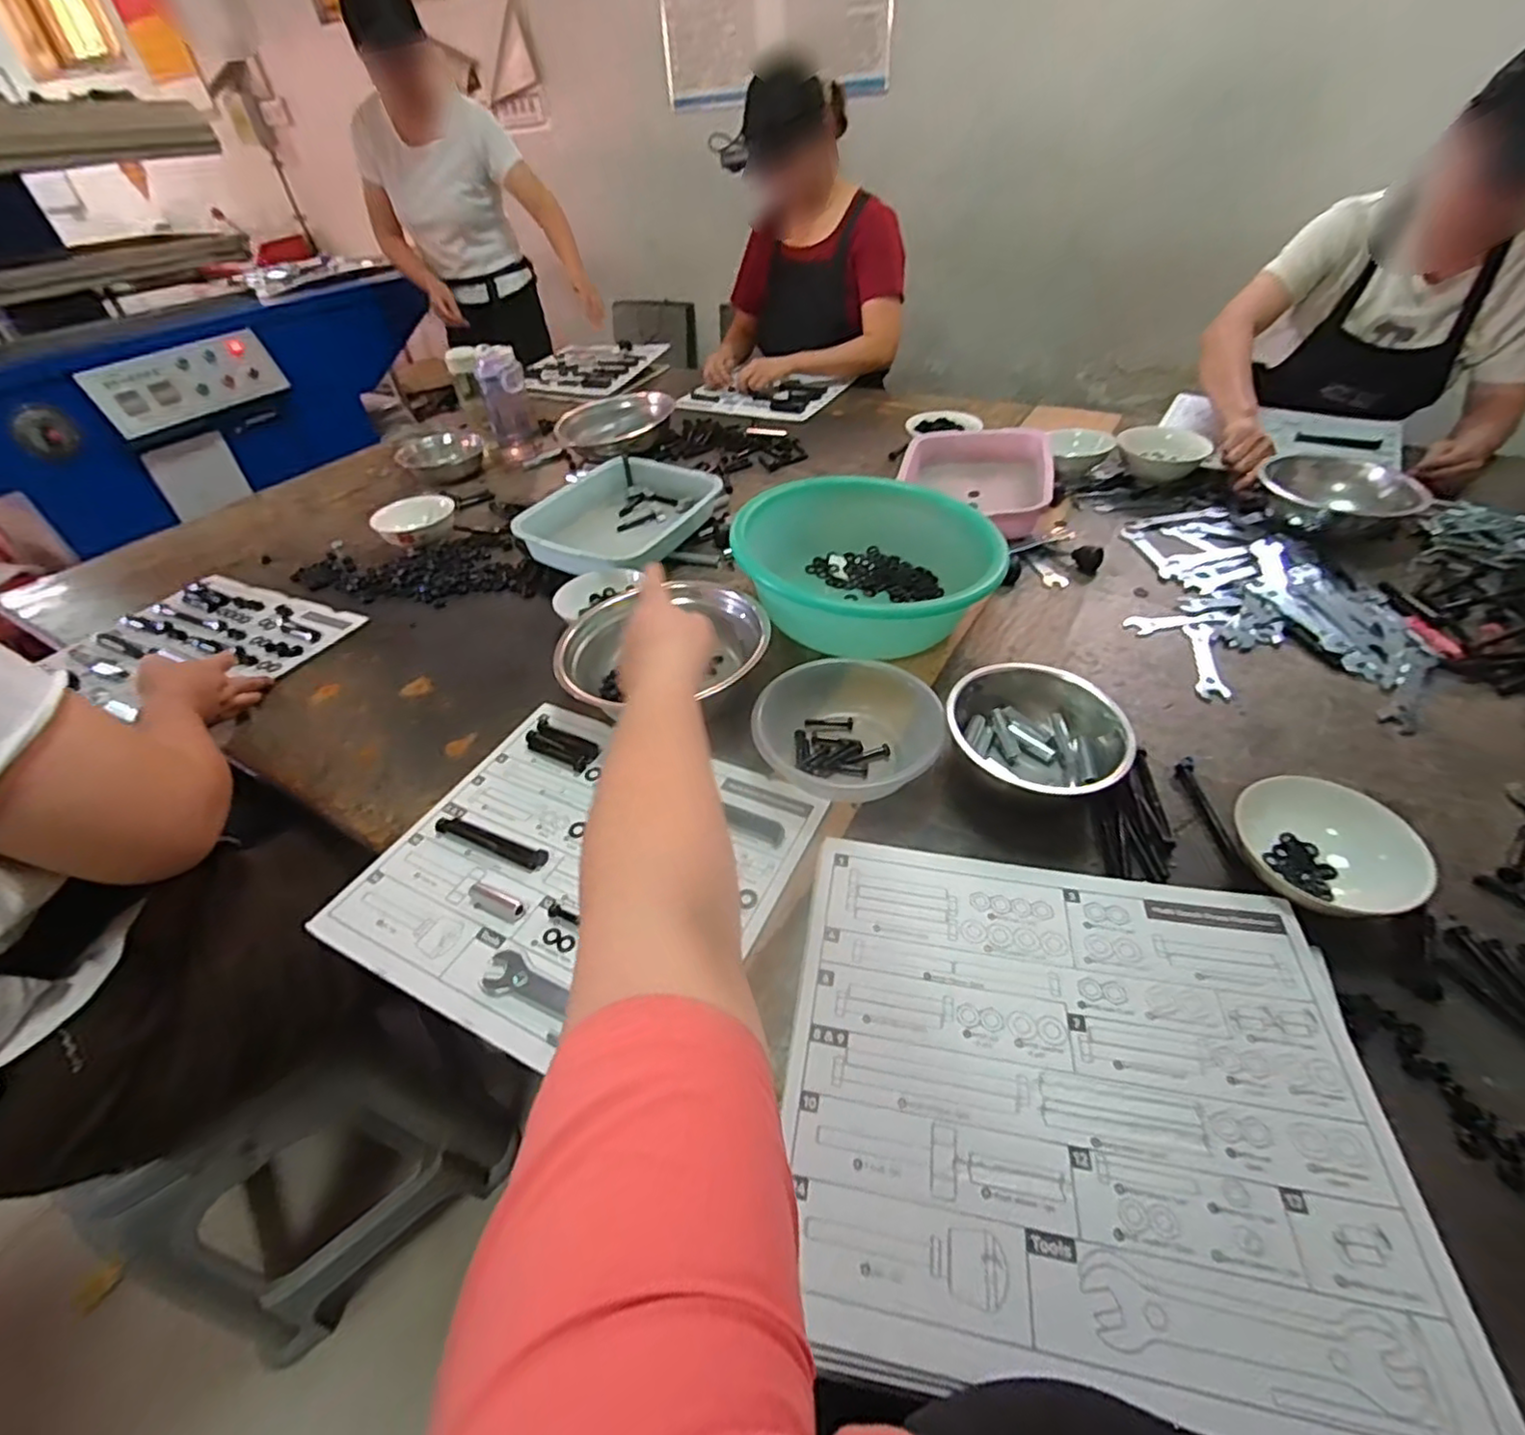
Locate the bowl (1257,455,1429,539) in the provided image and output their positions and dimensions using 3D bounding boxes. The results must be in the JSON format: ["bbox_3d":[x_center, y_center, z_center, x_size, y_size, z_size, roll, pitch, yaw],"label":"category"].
[{"bbox_3d":[0.862,-0.329,0.989,0.196,0.062,0.191,21,50,25],"label":"bowl"}]

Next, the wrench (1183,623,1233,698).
[{"bbox_3d":[0.551,-0.072,0.815,0.033,0.008,0.150,9,46,15],"label":"wrench"}]

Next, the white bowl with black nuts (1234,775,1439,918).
[{"bbox_3d":[0.480,0.117,0.563,0.116,0.060,0.126,-3,44,3],"label":"white bowl with black nuts"}]

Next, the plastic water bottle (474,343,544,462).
[{"bbox_3d":[-0.537,-0.662,1.394,0.102,0.200,0.130,-19,45,-13],"label":"plastic water bottle"}]

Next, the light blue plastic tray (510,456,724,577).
[{"bbox_3d":[-0.235,-0.326,1.088,0.224,0.085,0.328,17,48,22],"label":"light blue plastic tray"}]

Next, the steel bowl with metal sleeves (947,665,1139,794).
[{"bbox_3d":[0.270,0.028,0.658,0.169,0.089,0.154,-3,44,3],"label":"steel bowl with metal sleeves"}]

